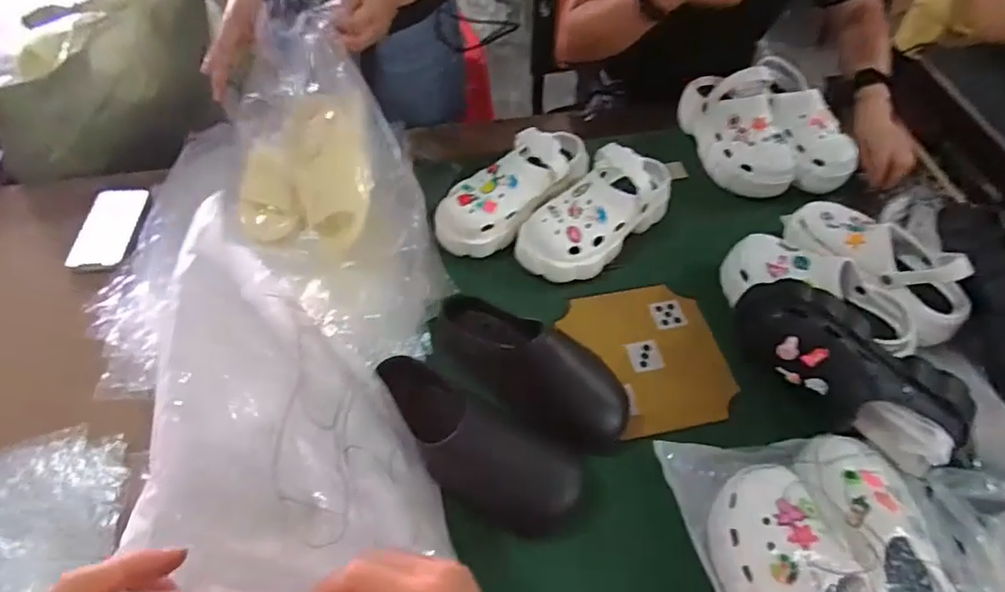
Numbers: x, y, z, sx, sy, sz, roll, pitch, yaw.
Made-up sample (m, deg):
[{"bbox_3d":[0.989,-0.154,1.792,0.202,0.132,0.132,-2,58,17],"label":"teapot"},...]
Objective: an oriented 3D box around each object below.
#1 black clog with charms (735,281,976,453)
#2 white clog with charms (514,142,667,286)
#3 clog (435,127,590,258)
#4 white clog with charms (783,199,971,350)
[{"bbox_3d":[0.409,0.092,0.676,0.276,0.104,0.111,32,61,19],"label":"black clog with charms"},{"bbox_3d":[0.144,-0.136,0.825,0.124,0.100,0.278,38,63,22],"label":"white clog with charms"},{"bbox_3d":[0.018,-0.168,0.839,0.268,0.088,0.120,-32,62,-21],"label":"clog"},{"bbox_3d":[0.520,-0.054,0.782,0.114,0.104,0.259,-24,60,-16],"label":"white clog with charms"}]

